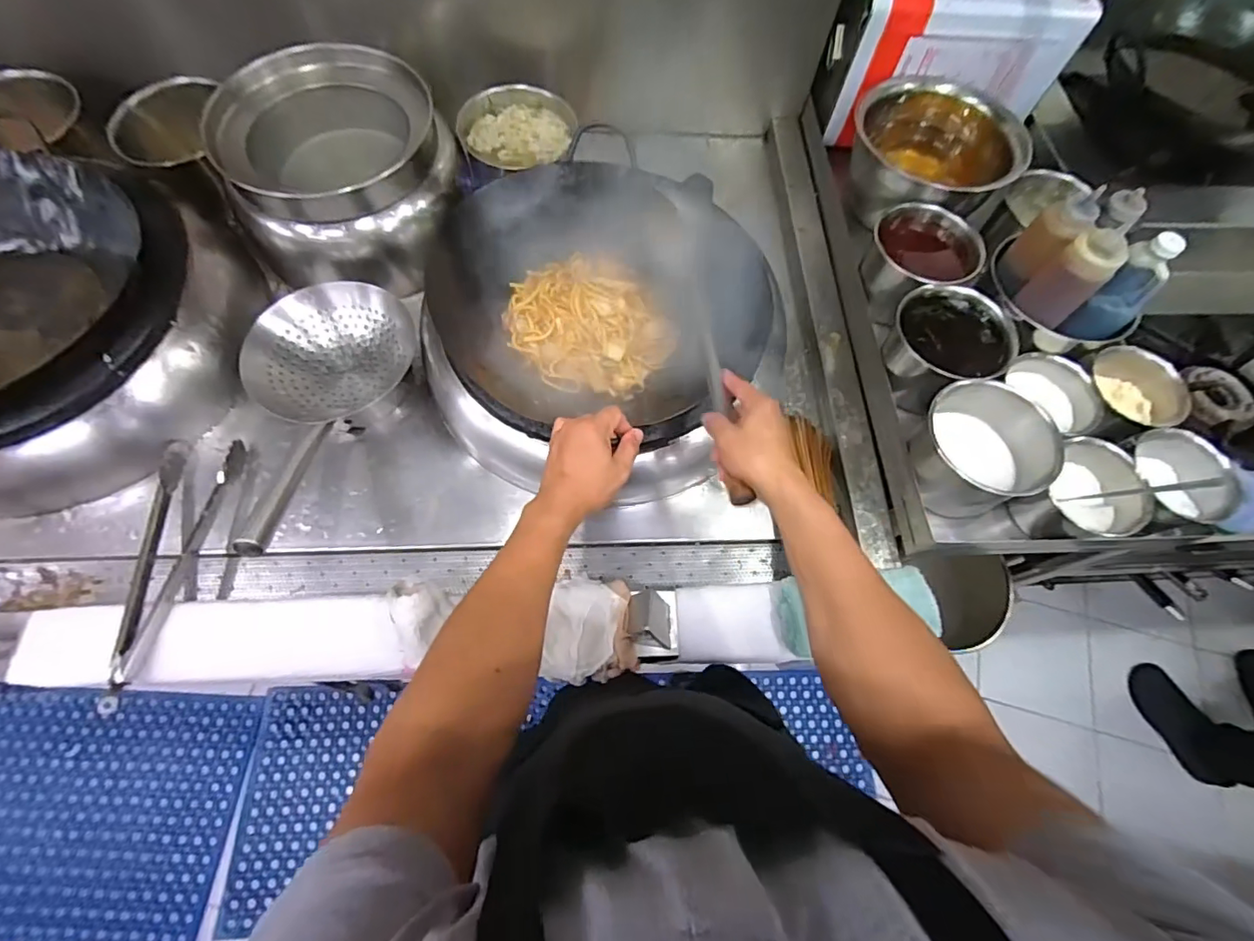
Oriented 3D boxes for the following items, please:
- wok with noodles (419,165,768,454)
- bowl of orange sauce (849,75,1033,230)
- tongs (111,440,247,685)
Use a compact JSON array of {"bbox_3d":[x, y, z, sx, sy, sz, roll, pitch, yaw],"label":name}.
[{"bbox_3d":[-0.041,-0.250,0.738,0.422,0.151,0.411,1,66,-3],"label":"wok with noodles"},{"bbox_3d":[0.483,-0.512,0.871,0.208,0.127,0.218,1,66,-3],"label":"bowl of orange sauce"},{"bbox_3d":[-0.578,0.110,0.697,0.100,0.058,0.332,-6,67,-6],"label":"tongs"}]

